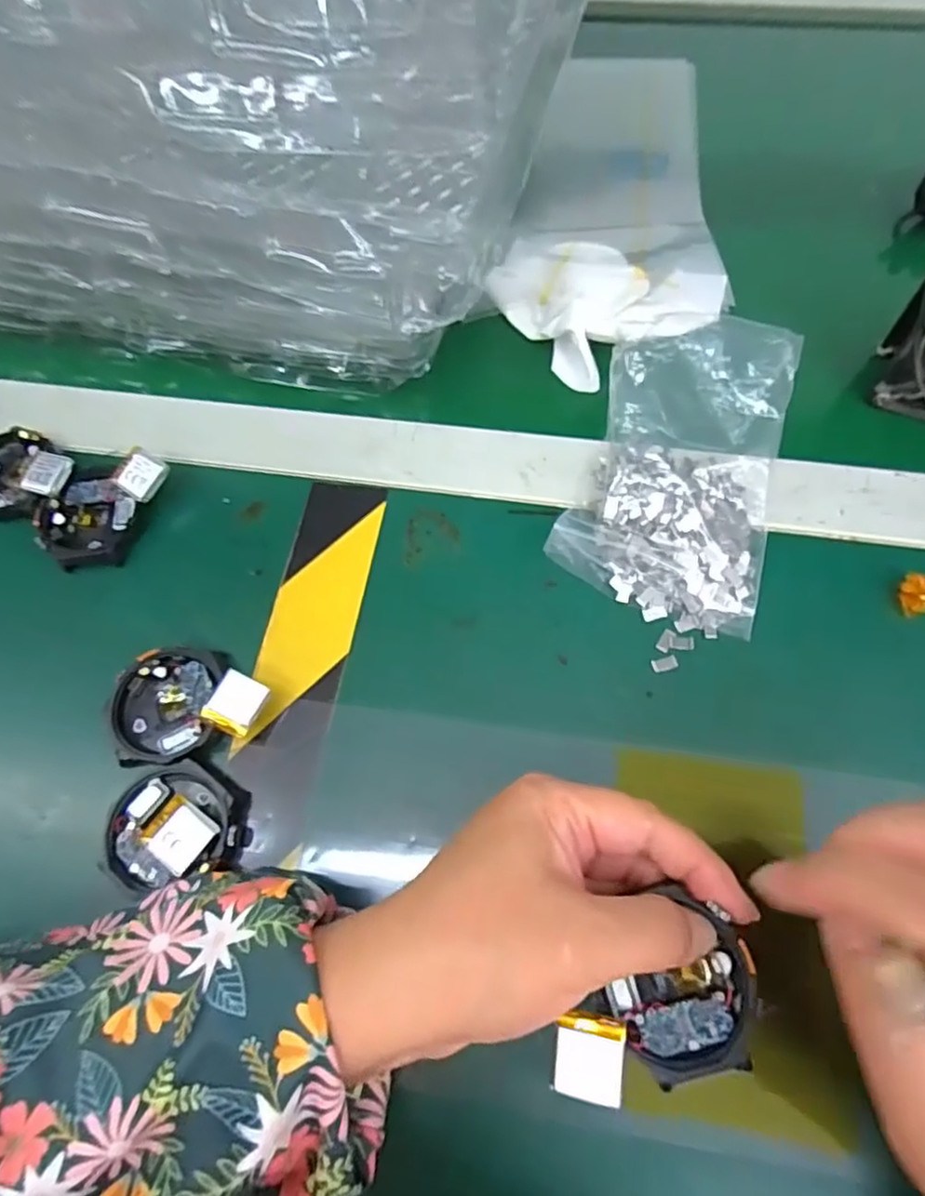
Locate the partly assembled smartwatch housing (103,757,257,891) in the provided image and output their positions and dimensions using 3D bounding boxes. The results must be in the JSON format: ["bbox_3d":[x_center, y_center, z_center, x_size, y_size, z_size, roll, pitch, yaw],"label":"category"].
[{"bbox_3d":[-0.113,0.089,0.261,0.051,0.016,0.045,-12,66,-2],"label":"partly assembled smartwatch housing"}]

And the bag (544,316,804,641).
[{"bbox_3d":[0.102,-0.060,0.302,0.092,0.043,0.136,18,68,10],"label":"bag"}]

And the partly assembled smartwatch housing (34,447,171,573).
[{"bbox_3d":[-0.177,-0.045,0.323,0.045,0.019,0.064,29,71,15],"label":"partly assembled smartwatch housing"}]

